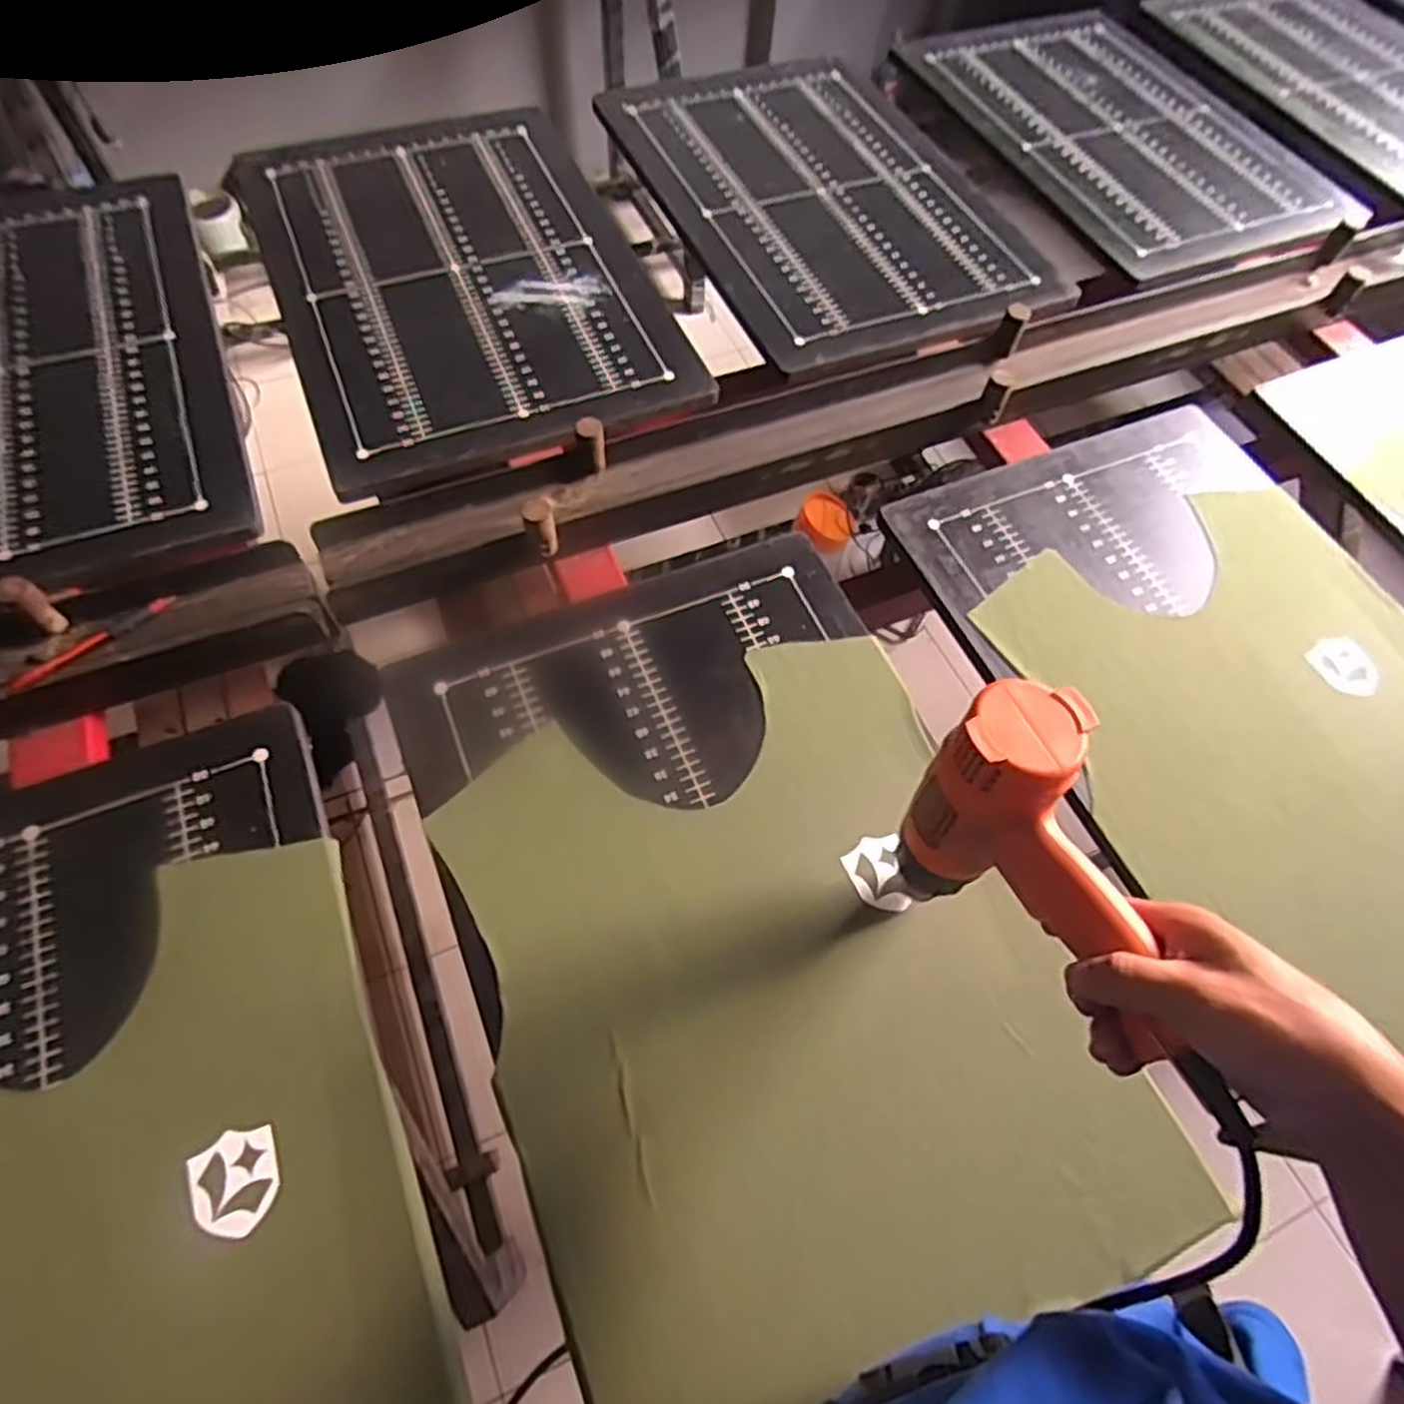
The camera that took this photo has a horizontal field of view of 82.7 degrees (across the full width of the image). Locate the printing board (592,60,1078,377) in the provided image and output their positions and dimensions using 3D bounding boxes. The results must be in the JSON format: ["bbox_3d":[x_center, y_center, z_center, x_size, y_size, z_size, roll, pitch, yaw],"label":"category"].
[{"bbox_3d":[0.147,-0.647,1.016,0.404,0.020,0.604,-25,68,-15],"label":"printing board"}]

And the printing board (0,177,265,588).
[{"bbox_3d":[-0.695,-0.327,0.797,0.395,0.022,0.586,-20,67,-13],"label":"printing board"}]

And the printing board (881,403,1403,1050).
[{"bbox_3d":[0.479,-0.015,0.697,0.399,0.021,0.593,-21,67,-13],"label":"printing board"}]

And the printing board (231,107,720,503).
[{"bbox_3d":[-0.279,-0.491,0.908,0.391,0.015,0.577,-21,67,-14],"label":"printing board"}]

